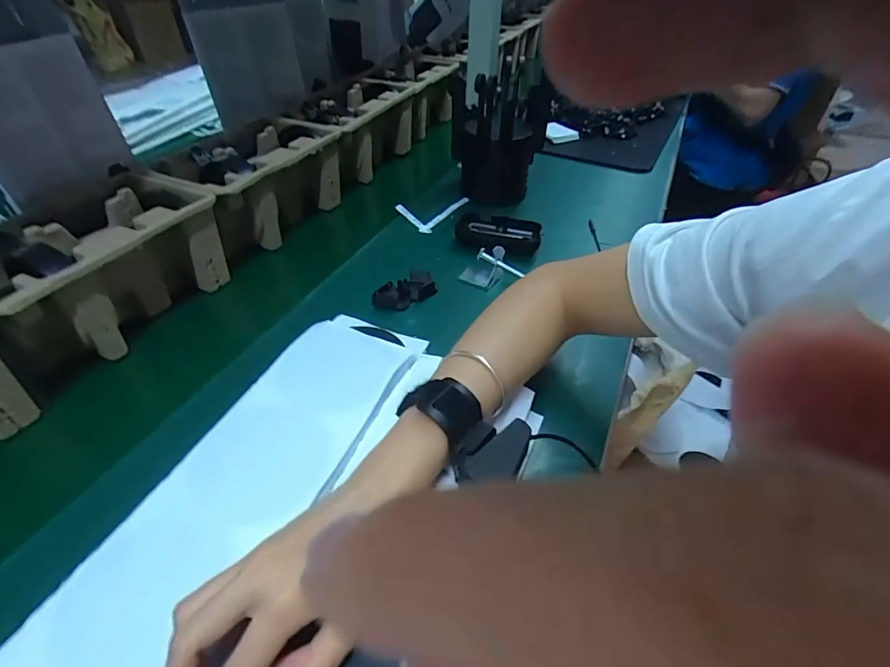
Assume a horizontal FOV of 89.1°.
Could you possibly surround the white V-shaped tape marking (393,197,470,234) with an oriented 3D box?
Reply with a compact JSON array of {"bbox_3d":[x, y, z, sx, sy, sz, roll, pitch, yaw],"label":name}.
[{"bbox_3d":[-0.027,-0.183,0.662,0.079,0.009,0.109,21,43,23],"label":"white V-shaped tape marking"}]

